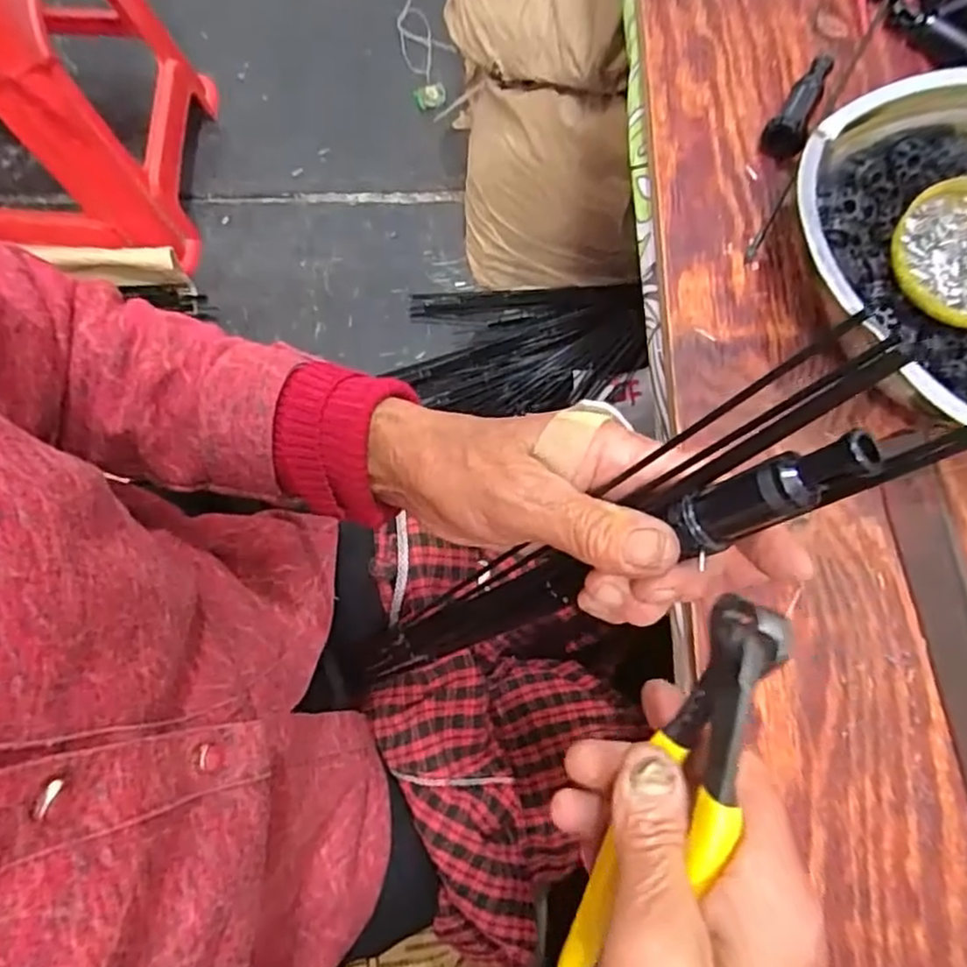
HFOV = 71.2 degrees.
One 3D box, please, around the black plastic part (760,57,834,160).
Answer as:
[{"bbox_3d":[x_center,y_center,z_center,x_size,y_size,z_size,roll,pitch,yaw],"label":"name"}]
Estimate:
[{"bbox_3d":[0.193,-0.227,0.403,0.023,0.021,0.075,32,81,5],"label":"black plastic part"}]

